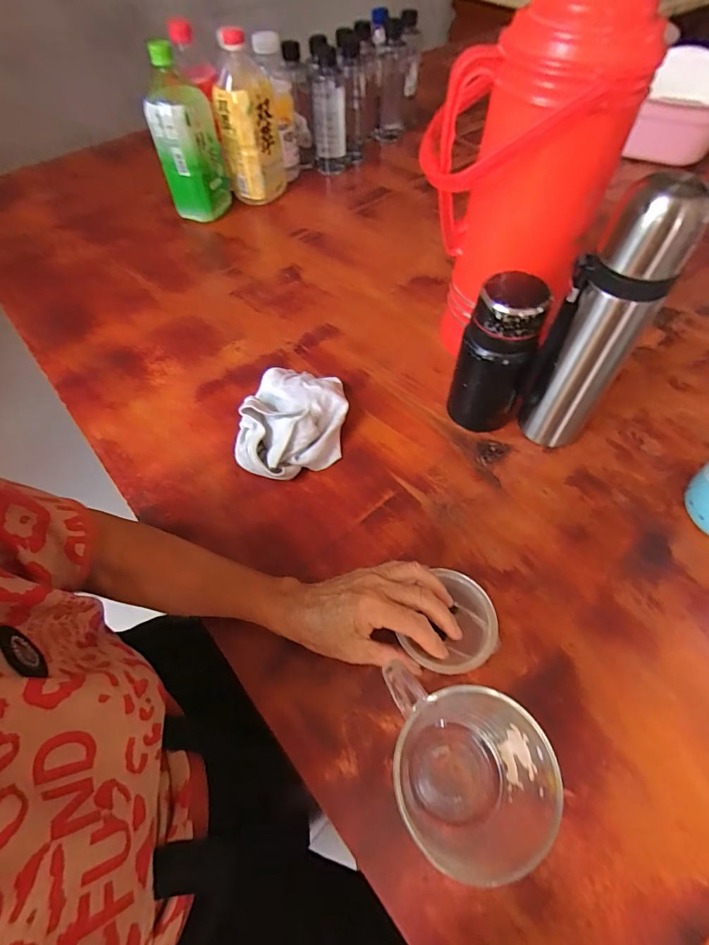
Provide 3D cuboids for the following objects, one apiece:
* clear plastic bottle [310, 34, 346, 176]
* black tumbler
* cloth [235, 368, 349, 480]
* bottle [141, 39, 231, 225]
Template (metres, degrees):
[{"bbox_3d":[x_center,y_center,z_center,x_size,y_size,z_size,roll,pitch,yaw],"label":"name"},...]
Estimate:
[{"bbox_3d":[-0.047,-0.663,0.811,0.057,0.182,0.059,-4,57,-2],"label":"clear plastic bottle"},{"bbox_3d":[0.144,-0.114,0.453,0.071,0.159,0.056,17,59,12],"label":"black tumbler"},{"bbox_3d":[-0.066,-0.060,0.484,0.110,0.051,0.142,10,57,8],"label":"cloth"},{"bbox_3d":[-0.264,-0.521,0.703,0.099,0.210,0.081,-17,58,-10],"label":"bottle"}]

